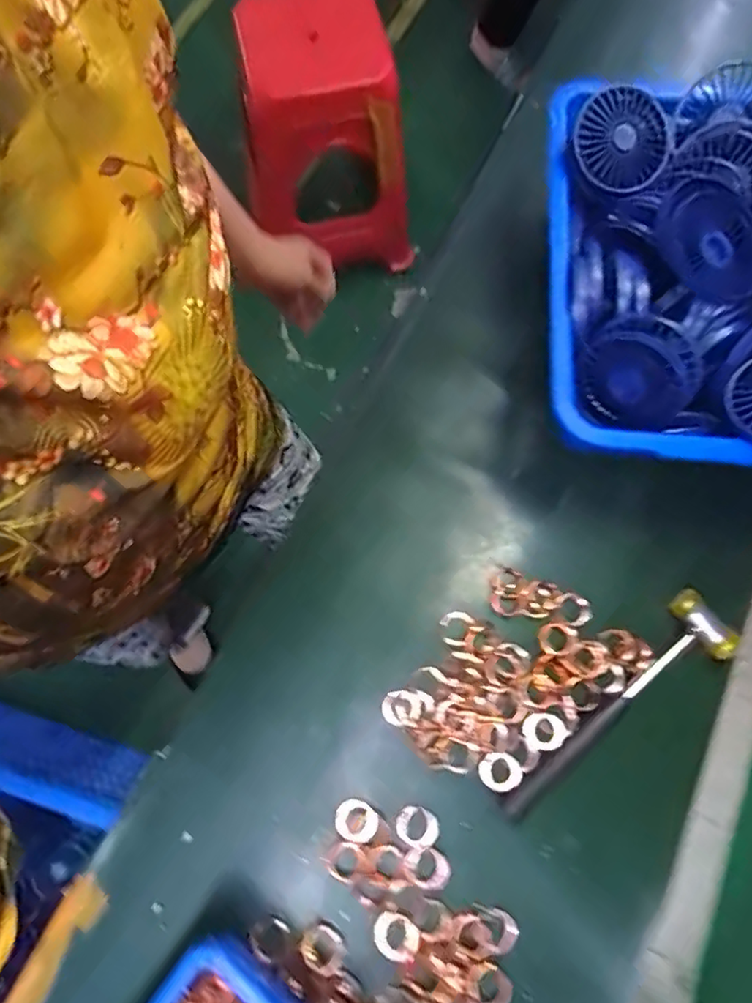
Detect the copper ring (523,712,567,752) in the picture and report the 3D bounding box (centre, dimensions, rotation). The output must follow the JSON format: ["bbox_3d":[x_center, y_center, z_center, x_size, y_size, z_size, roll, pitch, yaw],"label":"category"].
[{"bbox_3d":[0.138,0.188,0.467,0.034,0.004,0.029,5,72,2],"label":"copper ring"}]

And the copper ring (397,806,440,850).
[{"bbox_3d":[0.032,0.254,0.446,0.033,0.004,0.028,38,76,11],"label":"copper ring"}]

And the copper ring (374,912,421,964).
[{"bbox_3d":[0.015,0.325,0.427,0.033,0.006,0.029,34,75,10],"label":"copper ring"}]

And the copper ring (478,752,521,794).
[{"bbox_3d":[0.100,0.217,0.458,0.033,0.004,0.030,0,72,0],"label":"copper ring"}]

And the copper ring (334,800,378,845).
[{"bbox_3d":[-0.016,0.251,0.448,0.034,0.004,0.029,26,74,8],"label":"copper ring"}]

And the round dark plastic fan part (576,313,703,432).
[{"bbox_3d":[0.215,-0.105,0.475,0.091,0.094,0.049,15,51,19],"label":"round dark plastic fan part"}]

